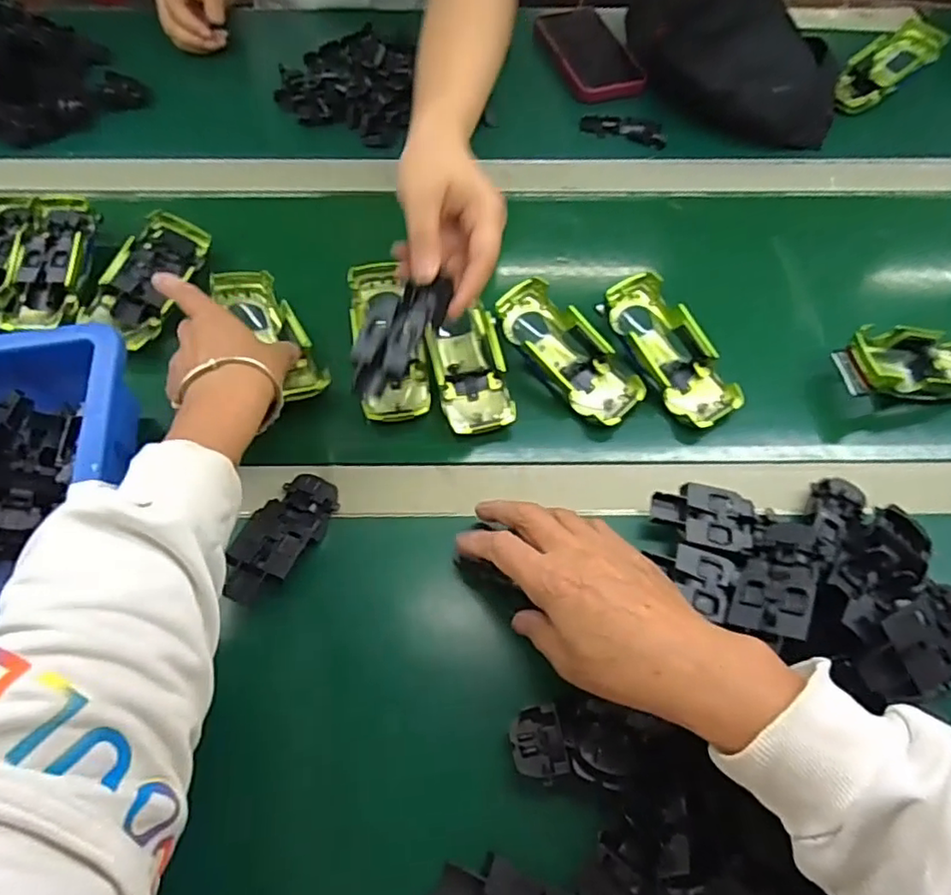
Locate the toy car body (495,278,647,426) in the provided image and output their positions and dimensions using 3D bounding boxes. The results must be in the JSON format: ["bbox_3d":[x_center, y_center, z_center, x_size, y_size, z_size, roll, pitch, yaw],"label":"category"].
[{"bbox_3d":[0.074,-0.075,0.499,0.054,0.033,0.132,-39,79,-16],"label":"toy car body"}]

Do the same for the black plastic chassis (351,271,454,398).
[{"bbox_3d":[-0.049,-0.074,0.407,0.041,0.023,0.086,26,66,17],"label":"black plastic chassis"}]

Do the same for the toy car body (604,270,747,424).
[{"bbox_3d":[0.155,-0.077,0.497,0.055,0.029,0.133,-28,76,-11],"label":"toy car body"}]

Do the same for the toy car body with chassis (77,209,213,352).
[{"bbox_3d":[-0.274,-0.145,0.524,0.055,0.035,0.128,13,63,11],"label":"toy car body with chassis"}]

